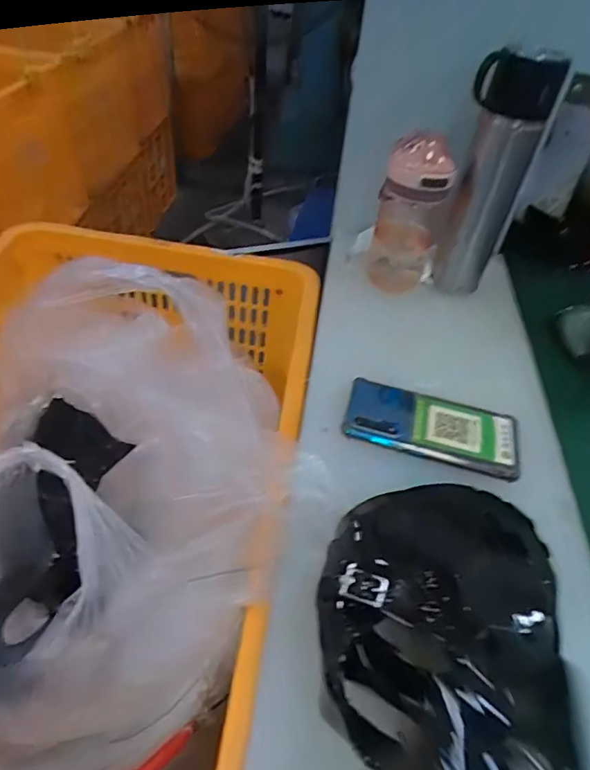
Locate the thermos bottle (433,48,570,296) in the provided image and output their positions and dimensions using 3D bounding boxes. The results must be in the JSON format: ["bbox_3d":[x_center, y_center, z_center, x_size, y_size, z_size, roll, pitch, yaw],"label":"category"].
[{"bbox_3d":[0.203,-0.211,0.531,0.059,0.242,0.058,-30,58,-29],"label":"thermos bottle"}]

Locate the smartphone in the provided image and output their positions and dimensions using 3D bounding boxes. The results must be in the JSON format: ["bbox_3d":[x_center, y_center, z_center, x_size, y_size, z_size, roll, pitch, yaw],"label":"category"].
[{"bbox_3d":[0.126,0.037,0.455,0.156,0.010,0.077,13,48,5],"label":"smartphone"}]

